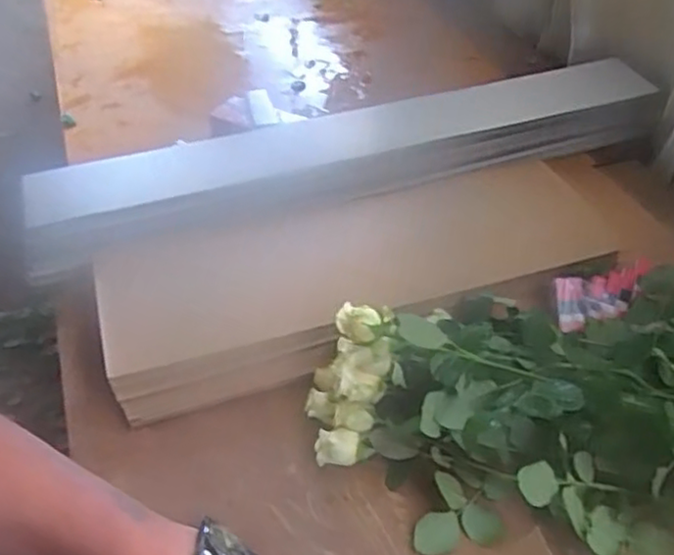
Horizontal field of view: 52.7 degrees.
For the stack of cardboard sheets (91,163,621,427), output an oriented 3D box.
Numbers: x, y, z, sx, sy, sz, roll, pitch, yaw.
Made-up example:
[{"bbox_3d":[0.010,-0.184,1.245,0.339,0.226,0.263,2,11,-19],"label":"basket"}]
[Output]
[{"bbox_3d":[0.025,-0.015,0.877,0.638,0.051,0.264,-14,48,-14],"label":"stack of cardboard sheets"}]

